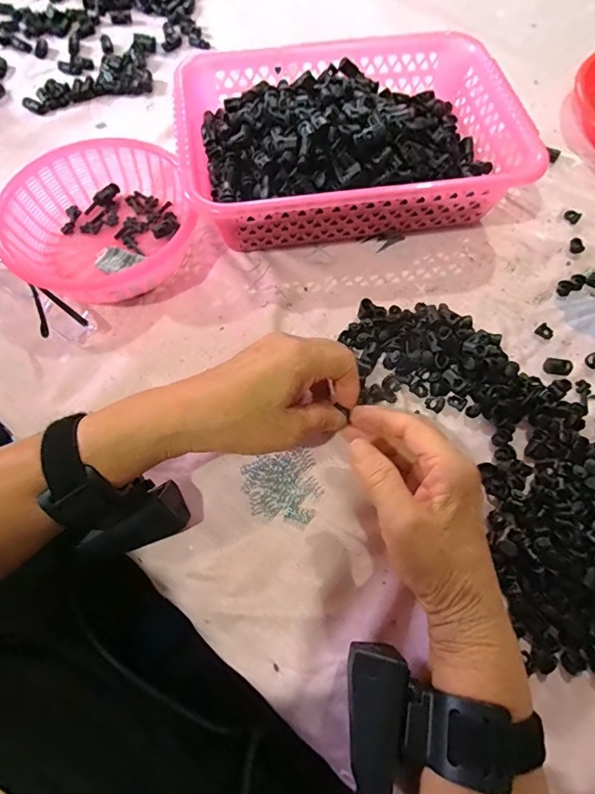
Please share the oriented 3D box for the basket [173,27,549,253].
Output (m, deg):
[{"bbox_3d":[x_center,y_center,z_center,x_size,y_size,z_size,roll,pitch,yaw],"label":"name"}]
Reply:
[{"bbox_3d":[0.047,-0.249,0.430,0.299,0.084,0.212,-9,67,-4],"label":"basket"}]

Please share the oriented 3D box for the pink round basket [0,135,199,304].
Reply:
[{"bbox_3d":[-0.169,-0.160,0.403,0.167,0.050,0.154,0,66,0],"label":"pink round basket"}]

